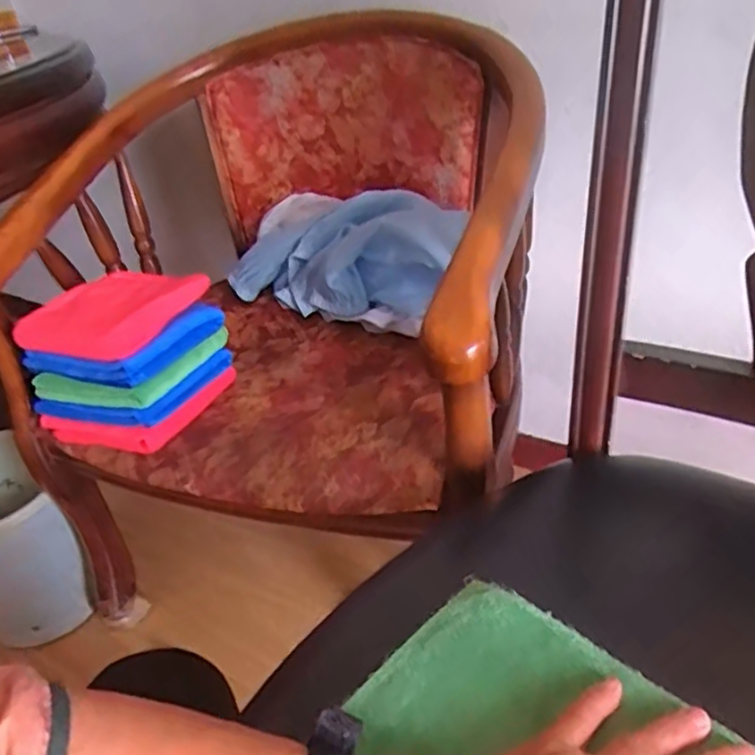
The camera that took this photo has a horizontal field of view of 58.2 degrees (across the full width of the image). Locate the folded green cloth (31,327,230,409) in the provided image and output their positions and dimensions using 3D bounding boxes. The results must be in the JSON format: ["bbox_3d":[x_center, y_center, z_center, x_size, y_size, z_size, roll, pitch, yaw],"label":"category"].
[{"bbox_3d":[-0.293,-0.024,0.807,0.161,0.035,0.161,6,34,21],"label":"folded green cloth"}]

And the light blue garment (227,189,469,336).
[{"bbox_3d":[-0.040,-0.158,0.936,0.358,0.161,0.136,16,39,33],"label":"light blue garment"}]

